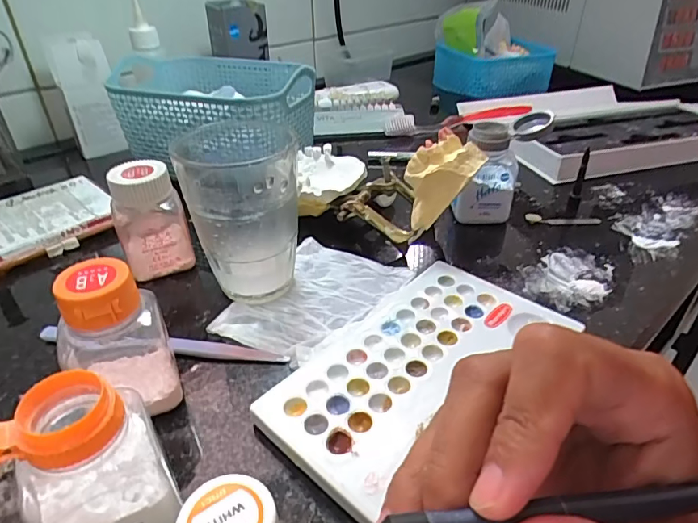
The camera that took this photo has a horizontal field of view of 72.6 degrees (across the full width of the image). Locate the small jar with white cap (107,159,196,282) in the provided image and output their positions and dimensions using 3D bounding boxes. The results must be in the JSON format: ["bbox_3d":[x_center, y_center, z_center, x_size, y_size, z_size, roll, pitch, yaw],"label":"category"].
[{"bbox_3d":[-0.126,-0.027,0.302,0.040,0.065,0.031,-17,38,-23],"label":"small jar with white cap"}]

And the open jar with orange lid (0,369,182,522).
[{"bbox_3d":[-0.096,0.071,0.154,0.064,0.066,0.038,-23,41,-29],"label":"open jar with orange lid"}]

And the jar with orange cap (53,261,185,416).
[{"bbox_3d":[-0.105,0.036,0.211,0.043,0.070,0.036,-17,38,-22],"label":"jar with orange cap"}]

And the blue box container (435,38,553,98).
[{"bbox_3d":[0.200,-0.285,0.691,0.151,0.058,0.113,-8,36,-10],"label":"blue box container"}]

